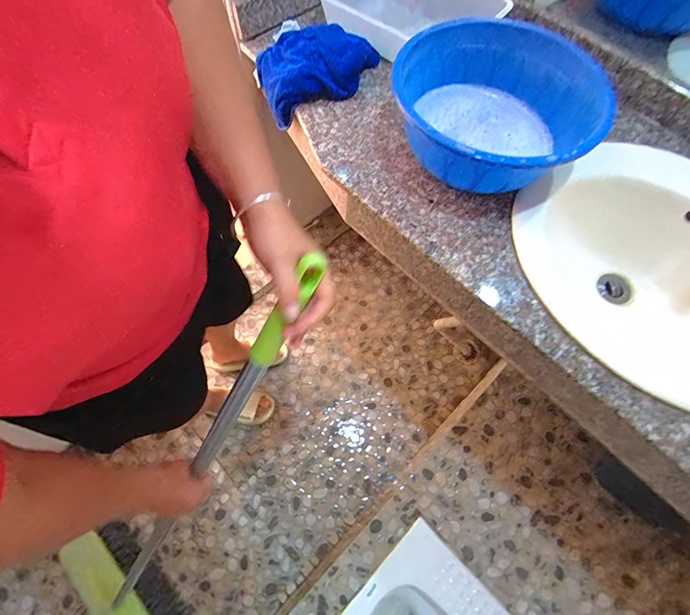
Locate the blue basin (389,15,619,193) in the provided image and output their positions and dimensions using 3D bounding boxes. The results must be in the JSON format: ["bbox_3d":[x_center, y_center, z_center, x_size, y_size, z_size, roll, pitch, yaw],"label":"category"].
[{"bbox_3d":[0.217,-0.301,0.565,0.290,0.126,0.276,1,66,-2],"label":"blue basin"}]

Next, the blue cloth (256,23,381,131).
[{"bbox_3d":[-0.046,-0.443,0.649,0.216,0.061,0.134,-15,68,-9],"label":"blue cloth"}]

